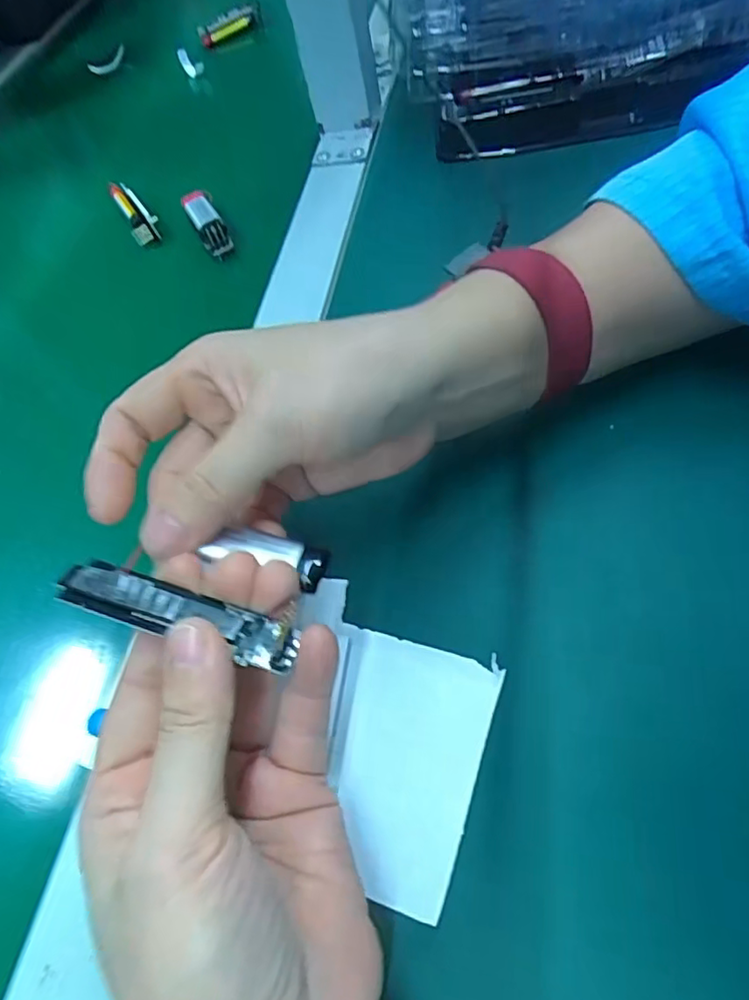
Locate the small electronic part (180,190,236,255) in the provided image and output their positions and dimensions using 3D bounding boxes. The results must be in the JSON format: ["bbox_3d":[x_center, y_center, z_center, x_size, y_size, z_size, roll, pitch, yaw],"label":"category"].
[{"bbox_3d":[-0.113,-0.189,0.405,0.018,0.015,0.070,-27,56,-5],"label":"small electronic part"}]

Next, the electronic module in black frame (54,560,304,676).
[{"bbox_3d":[-0.055,0.031,0.169,0.066,0.009,0.015,16,58,3],"label":"electronic module in black frame"}]

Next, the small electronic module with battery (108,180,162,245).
[{"bbox_3d":[-0.170,-0.203,0.428,0.018,0.020,0.056,-32,57,-8],"label":"small electronic module with battery"}]

